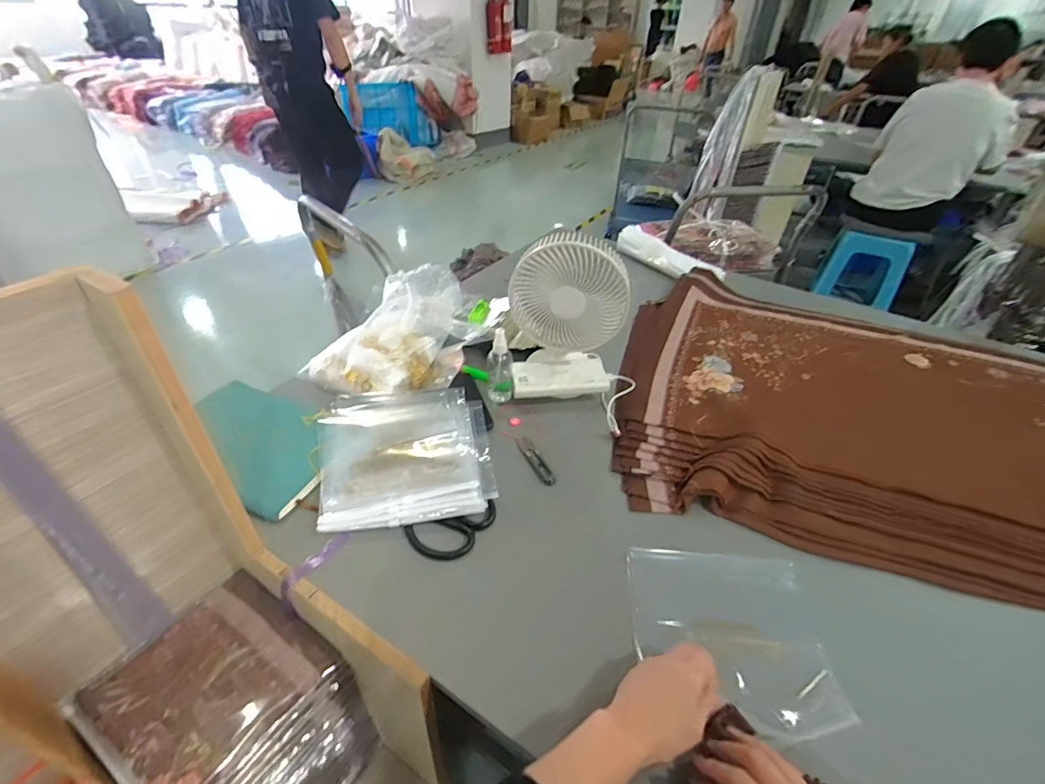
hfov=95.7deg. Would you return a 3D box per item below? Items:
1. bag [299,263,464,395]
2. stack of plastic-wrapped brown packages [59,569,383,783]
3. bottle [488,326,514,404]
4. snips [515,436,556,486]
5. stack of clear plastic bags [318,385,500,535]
[{"bbox_3d":[-0.238,-0.103,0.832,0.235,0.140,0.242,3,39,0],"label":"bag"},{"bbox_3d":[-0.351,0.439,0.617,0.194,0.327,0.196,24,44,24],"label":"stack of plastic-wrapped brown packages"},{"bbox_3d":[-0.037,-0.041,0.777,0.043,0.119,0.038,-4,40,-9],"label":"bottle"},{"bbox_3d":[0.019,0.102,0.705,0.024,0.004,0.094,-16,43,-22],"label":"snips"},{"bbox_3d":[-0.165,0.082,0.681,0.231,0.020,0.243,-5,44,-12],"label":"stack of clear plastic bags"}]

